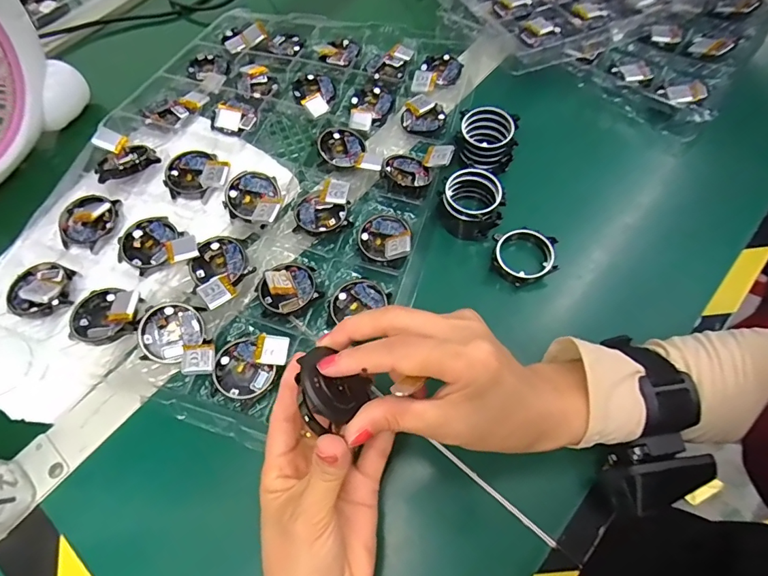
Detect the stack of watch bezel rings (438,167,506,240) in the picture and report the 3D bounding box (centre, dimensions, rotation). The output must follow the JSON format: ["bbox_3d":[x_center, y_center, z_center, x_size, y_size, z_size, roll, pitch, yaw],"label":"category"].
[{"bbox_3d":[0.074,-0.067,0.383,0.052,0.046,0.048,22,68,14],"label":"stack of watch bezel rings"}]

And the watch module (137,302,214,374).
[{"bbox_3d":[-0.150,0.037,0.324,0.050,0.011,0.055,-12,64,-1],"label":"watch module"}]

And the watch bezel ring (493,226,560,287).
[{"bbox_3d":[0.114,-0.026,0.368,0.048,0.019,0.046,5,65,7],"label":"watch bezel ring"}]

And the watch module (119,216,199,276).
[{"bbox_3d":[-0.180,-0.033,0.355,0.064,0.014,0.046,32,70,18],"label":"watch module"}]

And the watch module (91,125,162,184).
[{"bbox_3d":[-0.227,-0.116,0.388,0.049,0.018,0.054,-35,67,-12],"label":"watch module"}]

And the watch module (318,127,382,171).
[{"bbox_3d":[-0.031,-0.122,0.407,0.041,0.011,0.068,-37,67,-13],"label":"watch module"}]

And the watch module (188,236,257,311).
[{"bbox_3d":[-0.128,-0.015,0.351,0.044,0.010,0.058,-35,67,-12],"label":"watch module"}]

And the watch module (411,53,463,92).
[{"bbox_3d":[0.056,-0.220,0.461,0.044,0.009,0.055,13,66,11],"label":"watch module"}]

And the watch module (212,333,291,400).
[{"bbox_3d":[-0.096,0.058,0.329,0.053,0.017,0.042,-8,64,0],"label":"watch module"}]

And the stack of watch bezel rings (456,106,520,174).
[{"bbox_3d":[0.091,-0.133,0.401,0.050,0.030,0.051,8,65,8],"label":"stack of watch bezel rings"}]

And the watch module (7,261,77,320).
[{"bbox_3d":[-0.259,0.000,0.338,0.042,0.018,0.044,26,69,16],"label":"watch module"}]

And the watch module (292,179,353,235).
[{"bbox_3d":[-0.052,-0.068,0.380,0.050,0.013,0.043,-15,64,-3],"label":"watch module"}]

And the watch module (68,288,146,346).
[{"bbox_3d":[-0.205,0.016,0.331,0.050,0.015,0.042,-12,64,-2],"label":"watch module"}]

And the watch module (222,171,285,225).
[{"bbox_3d":[-0.108,-0.076,0.379,0.052,0.013,0.046,16,66,12],"label":"watch module"}]

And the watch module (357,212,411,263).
[{"bbox_3d":[0.000,-0.044,0.373,0.043,0.012,0.045,-2,64,4],"label":"watch module"}]

